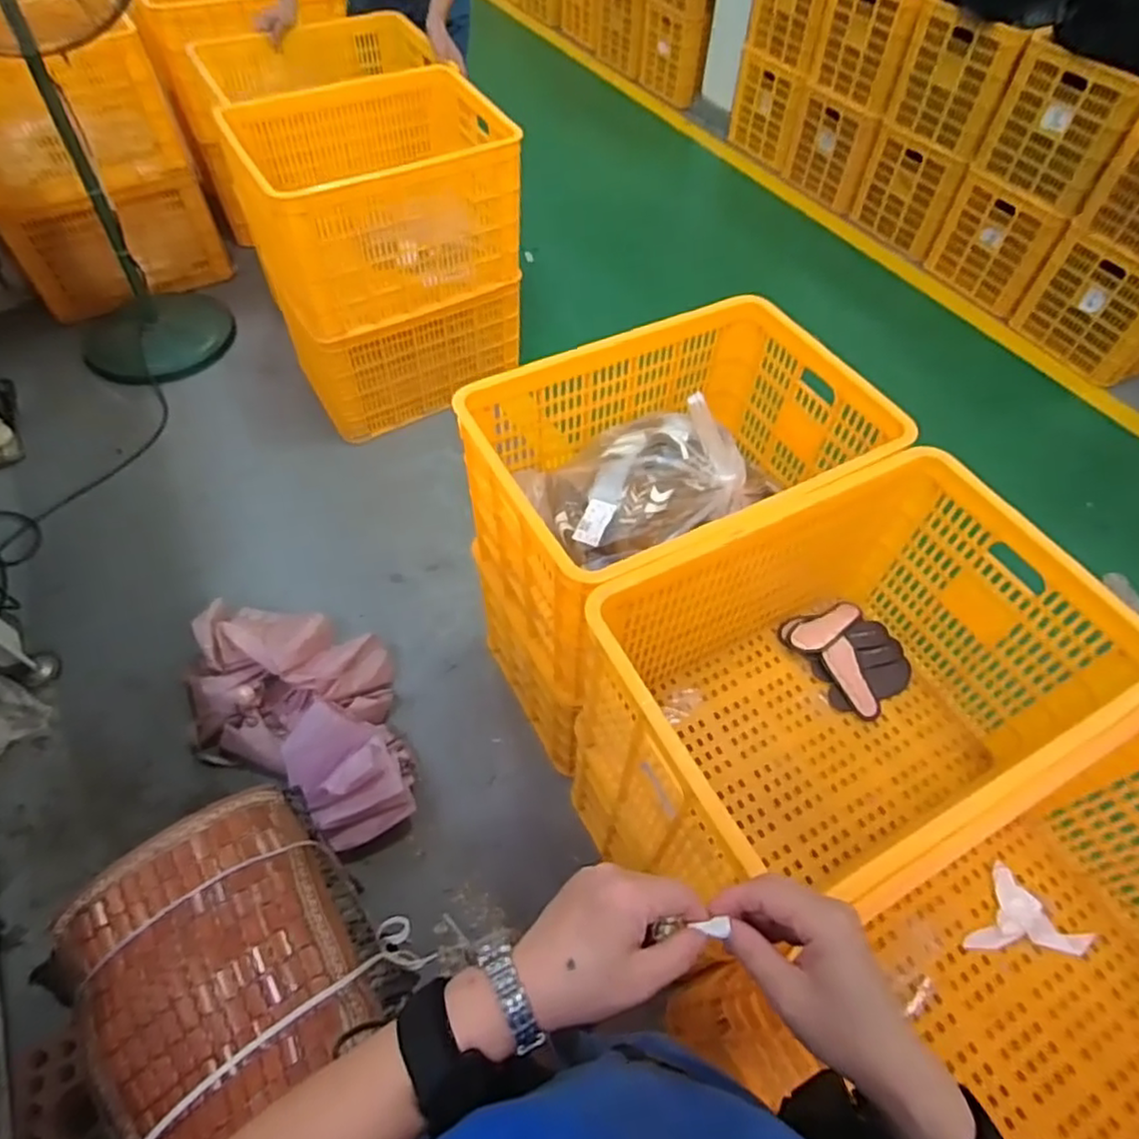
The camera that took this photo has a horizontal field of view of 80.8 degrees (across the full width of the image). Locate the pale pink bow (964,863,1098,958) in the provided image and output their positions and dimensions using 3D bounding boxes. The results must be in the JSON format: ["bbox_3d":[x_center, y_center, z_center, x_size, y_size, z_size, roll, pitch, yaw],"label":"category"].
[{"bbox_3d":[0.651,0.516,0.943,0.143,0.022,0.123,33,60,19],"label":"pale pink bow"}]

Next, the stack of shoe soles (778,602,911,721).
[{"bbox_3d":[0.492,0.147,1.174,0.168,0.032,0.203,-26,60,-18],"label":"stack of shoe soles"}]

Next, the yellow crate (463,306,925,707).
[{"bbox_3d":[0.157,-0.146,1.151,0.599,0.344,0.441,-24,59,-17],"label":"yellow crate"}]

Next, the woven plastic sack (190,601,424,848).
[{"bbox_3d":[-0.546,0.288,1.423,0.602,0.154,0.361,29,59,17],"label":"woven plastic sack"}]

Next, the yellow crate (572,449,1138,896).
[{"bbox_3d":[0.351,0.164,0.960,0.610,0.386,0.463,-21,58,-15],"label":"yellow crate"}]

